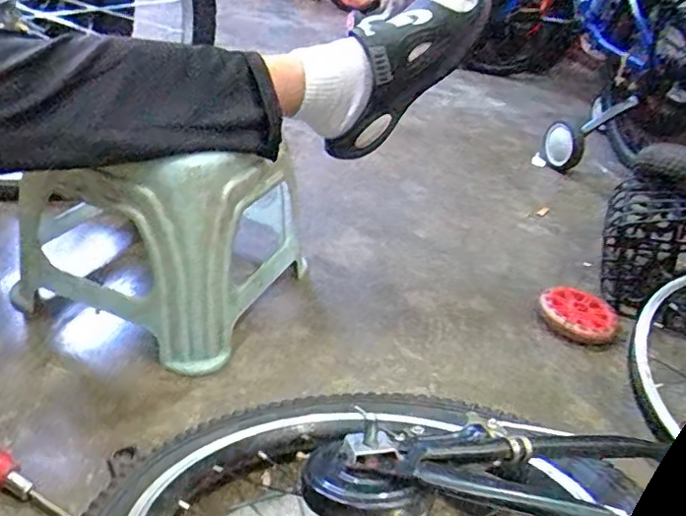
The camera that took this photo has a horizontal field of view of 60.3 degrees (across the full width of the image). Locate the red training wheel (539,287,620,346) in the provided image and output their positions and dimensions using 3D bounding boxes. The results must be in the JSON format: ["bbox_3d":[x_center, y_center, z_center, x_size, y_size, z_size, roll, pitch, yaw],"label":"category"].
[{"bbox_3d":[0.313,0.079,0.792,0.098,0.028,0.098,18,31,17],"label":"red training wheel"}]

